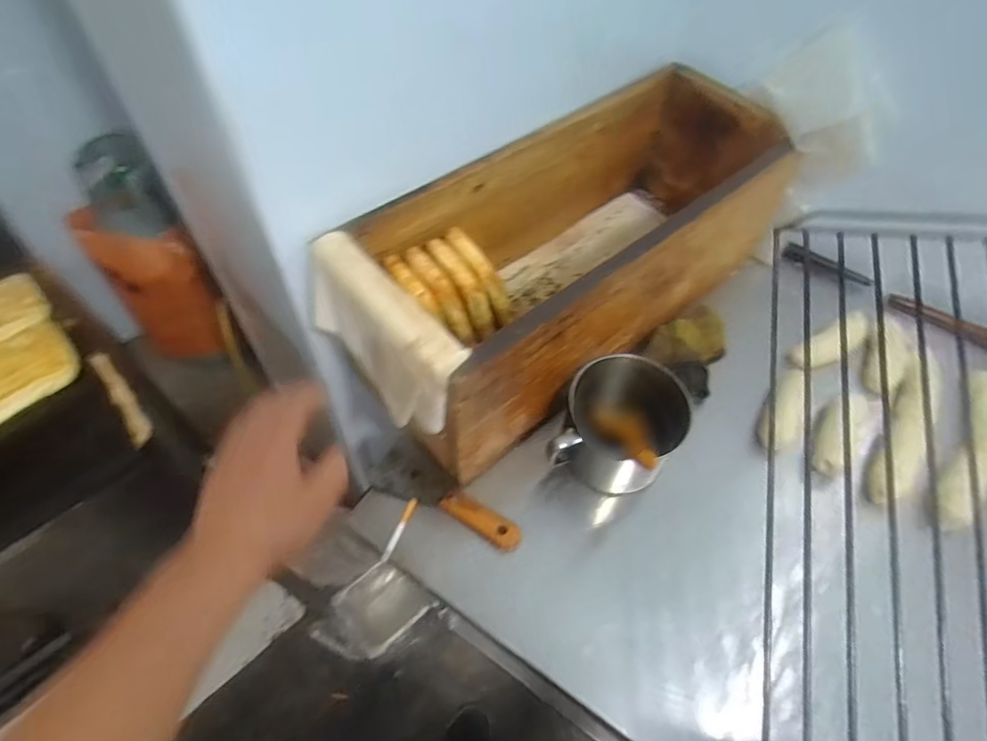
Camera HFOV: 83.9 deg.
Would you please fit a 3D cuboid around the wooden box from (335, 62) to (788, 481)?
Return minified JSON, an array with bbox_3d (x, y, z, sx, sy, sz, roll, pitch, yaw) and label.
[{"bbox_3d":[0.120,-0.164,0.740,0.635,0.227,0.256,-37,64,-24],"label":"wooden box"}]

